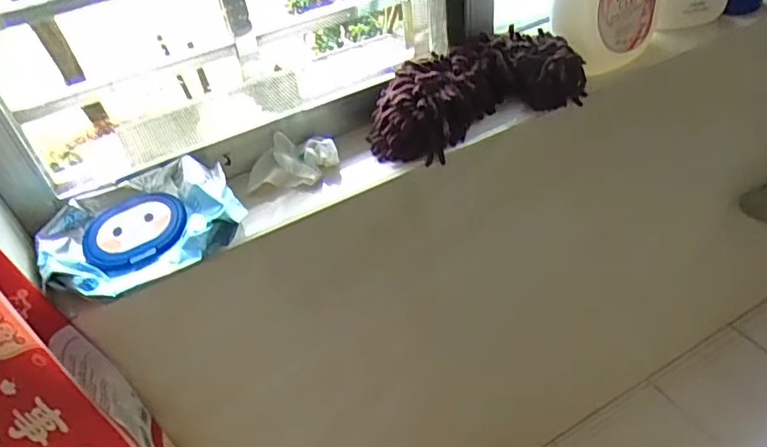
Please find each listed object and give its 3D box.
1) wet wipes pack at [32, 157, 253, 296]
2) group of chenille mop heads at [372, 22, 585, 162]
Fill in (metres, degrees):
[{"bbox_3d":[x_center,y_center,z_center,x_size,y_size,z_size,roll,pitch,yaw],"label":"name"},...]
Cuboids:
[{"bbox_3d":[-0.233,0.003,0.538,0.181,0.048,0.138,-23,43,-16],"label":"wet wipes pack"},{"bbox_3d":[0.106,-0.154,0.648,0.256,0.080,0.095,-21,42,-14],"label":"group of chenille mop heads"}]

